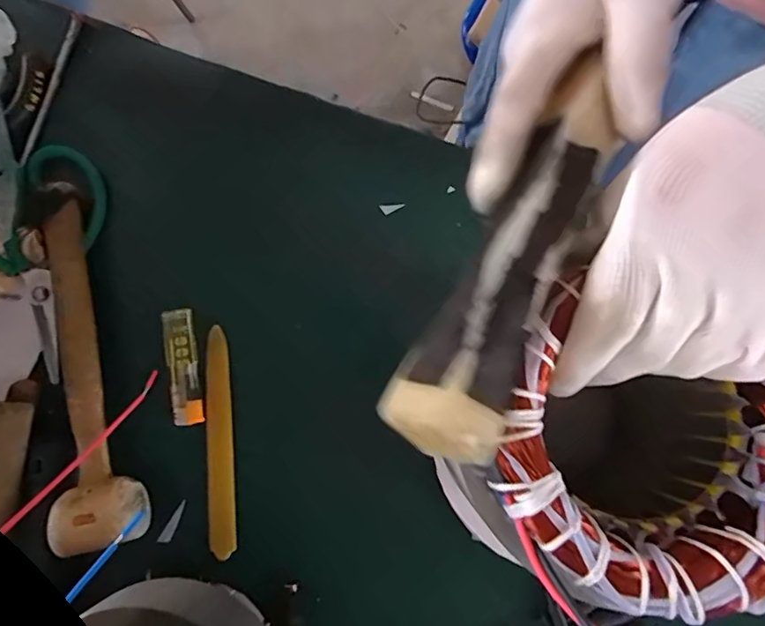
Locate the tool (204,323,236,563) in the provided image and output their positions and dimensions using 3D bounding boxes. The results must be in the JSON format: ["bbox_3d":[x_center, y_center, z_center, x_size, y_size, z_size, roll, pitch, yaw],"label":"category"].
[{"bbox_3d":[-0.121,0.092,0.373,0.017,0.009,0.162,-5,79,0],"label":"tool"}]

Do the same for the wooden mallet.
[{"bbox_3d":[-0.222,0.032,0.359,0.051,0.038,0.262,-18,80,-3],"label":"wooden mallet"}]

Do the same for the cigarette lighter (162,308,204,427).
[{"bbox_3d":[-0.149,0.040,0.376,0.023,0.007,0.085,-11,79,-2],"label":"cigarette lighter"}]

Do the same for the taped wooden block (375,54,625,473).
[{"bbox_3d":[0.054,-0.028,0.191,0.035,0.022,0.172,28,68,6],"label":"taped wooden block"}]

